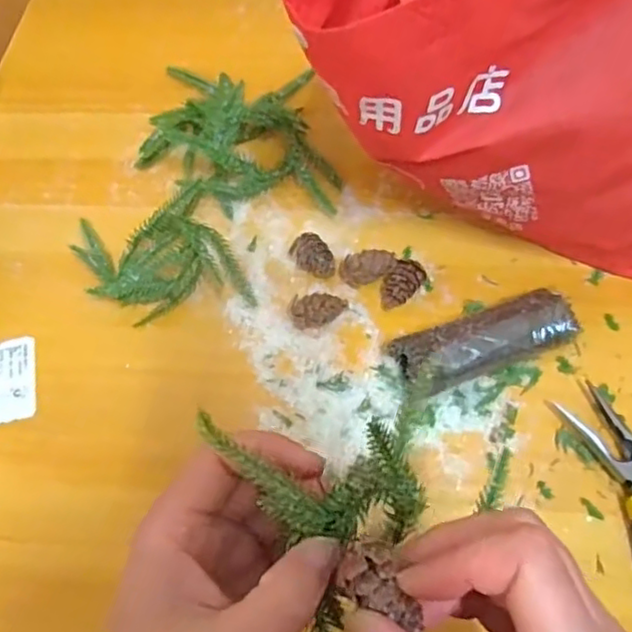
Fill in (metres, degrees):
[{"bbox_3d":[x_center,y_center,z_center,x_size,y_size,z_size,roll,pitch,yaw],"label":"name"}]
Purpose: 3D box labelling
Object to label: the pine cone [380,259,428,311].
[{"bbox_3d":[0.055,-0.020,0.424,0.022,0.019,0.031,34,67,22],"label":"pine cone"}]

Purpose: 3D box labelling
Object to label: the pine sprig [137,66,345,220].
[{"bbox_3d":[-0.055,-0.146,0.496,0.155,0.035,0.143,5,60,7],"label":"pine sprig"}]

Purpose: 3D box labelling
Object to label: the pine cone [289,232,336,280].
[{"bbox_3d":[-0.001,-0.039,0.440,0.019,0.019,0.033,-36,63,-16],"label":"pine cone"}]

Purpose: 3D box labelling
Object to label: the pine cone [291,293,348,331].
[{"bbox_3d":[0.003,-0.001,0.417,0.035,0.021,0.019,-8,59,-1],"label":"pine cone"}]

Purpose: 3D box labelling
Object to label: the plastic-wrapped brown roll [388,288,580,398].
[{"bbox_3d":[0.102,0.016,0.394,0.107,0.026,0.039,-18,60,-7],"label":"plastic-wrapped brown roll"}]

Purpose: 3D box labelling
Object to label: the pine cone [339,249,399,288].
[{"bbox_3d":[0.034,-0.030,0.428,0.035,0.022,0.018,3,60,6],"label":"pine cone"}]

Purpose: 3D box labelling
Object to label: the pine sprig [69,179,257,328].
[{"bbox_3d":[-0.107,-0.042,0.443,0.098,0.034,0.108,-23,60,-10],"label":"pine sprig"}]

